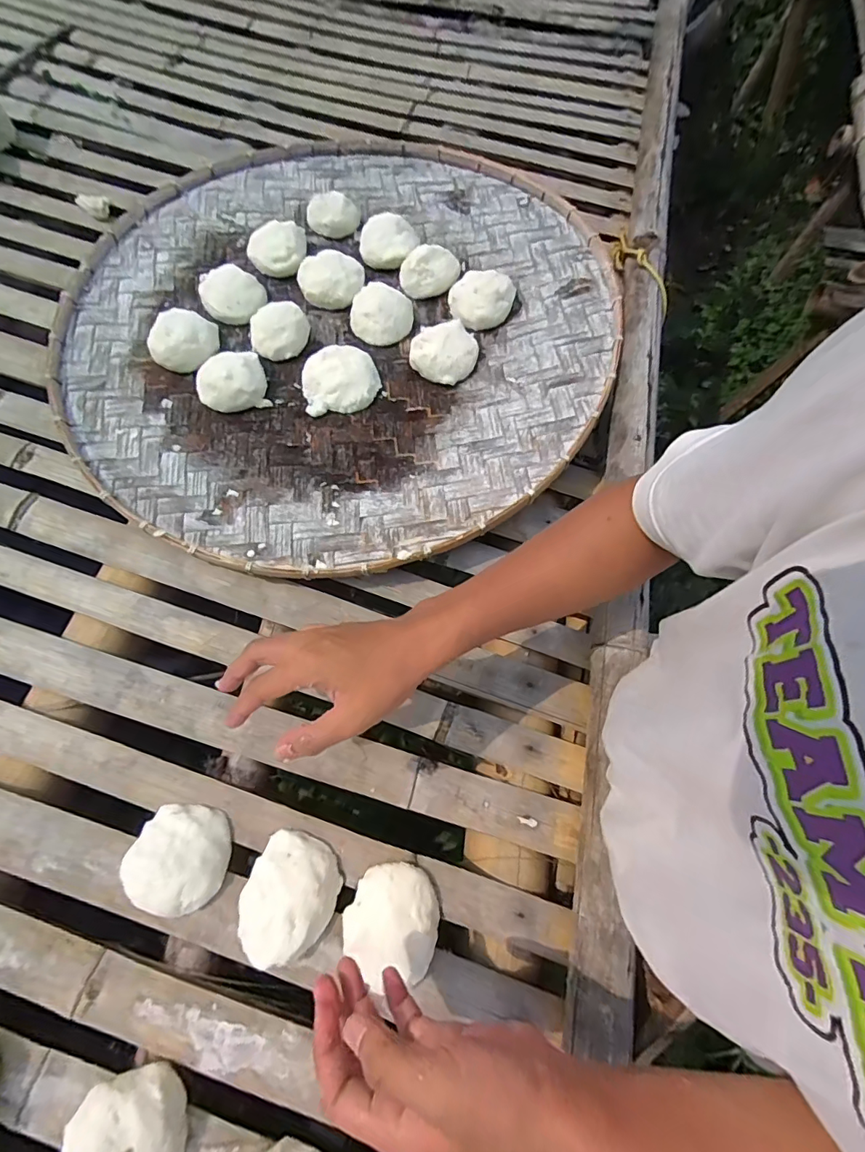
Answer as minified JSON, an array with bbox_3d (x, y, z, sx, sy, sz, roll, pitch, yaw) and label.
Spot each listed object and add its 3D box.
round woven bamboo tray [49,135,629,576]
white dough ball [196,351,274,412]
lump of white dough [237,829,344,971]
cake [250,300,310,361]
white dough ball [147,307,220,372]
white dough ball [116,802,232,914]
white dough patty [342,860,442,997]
[{"bbox_3d":[-0.121,-0.340,0.632,0.683,0.058,0.701,1,69,-2],"label":"round woven bamboo tray"},{"bbox_3d":[-0.247,-0.239,0.587,0.079,0.035,0.065,-17,71,-9],"label":"white dough ball"},{"bbox_3d":[-0.124,0.279,0.415,0.075,0.033,0.093,19,70,5],"label":"lump of white dough"},{"bbox_3d":[-0.196,-0.315,0.613,0.074,0.031,0.060,-17,71,-9],"label":"cake"},{"bbox_3d":[-0.313,-0.300,0.604,0.073,0.037,0.081,7,69,0],"label":"white dough ball"},{"bbox_3d":[-0.224,0.249,0.422,0.080,0.031,0.082,1,69,-2],"label":"white dough ball"},{"bbox_3d":[-0.034,0.296,0.410,0.080,0.032,0.081,1,69,-2],"label":"white dough patty"}]

